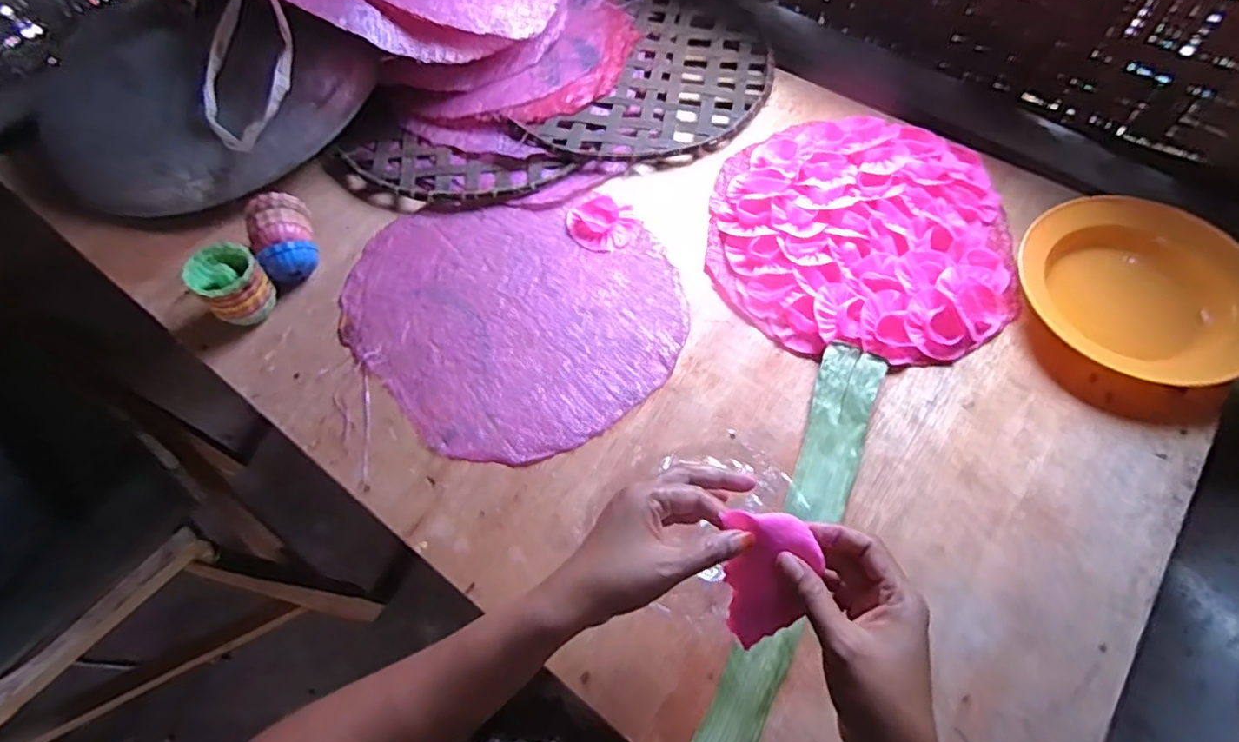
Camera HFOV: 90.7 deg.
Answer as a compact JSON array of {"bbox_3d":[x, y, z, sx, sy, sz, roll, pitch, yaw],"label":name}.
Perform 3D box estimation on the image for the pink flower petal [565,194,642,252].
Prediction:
[{"bbox_3d":[-0.020,-0.165,0.685,0.075,0.012,0.066,32,68,16],"label":"pink flower petal"}]

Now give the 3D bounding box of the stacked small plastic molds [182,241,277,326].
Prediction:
[{"bbox_3d":[-0.390,-0.086,0.624,0.063,0.071,0.066,-1,63,1],"label":"stacked small plastic molds"}]

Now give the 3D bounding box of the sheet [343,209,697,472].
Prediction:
[{"bbox_3d":[-0.109,-0.071,0.648,0.306,0.005,0.334,-1,63,1],"label":"sheet"}]

